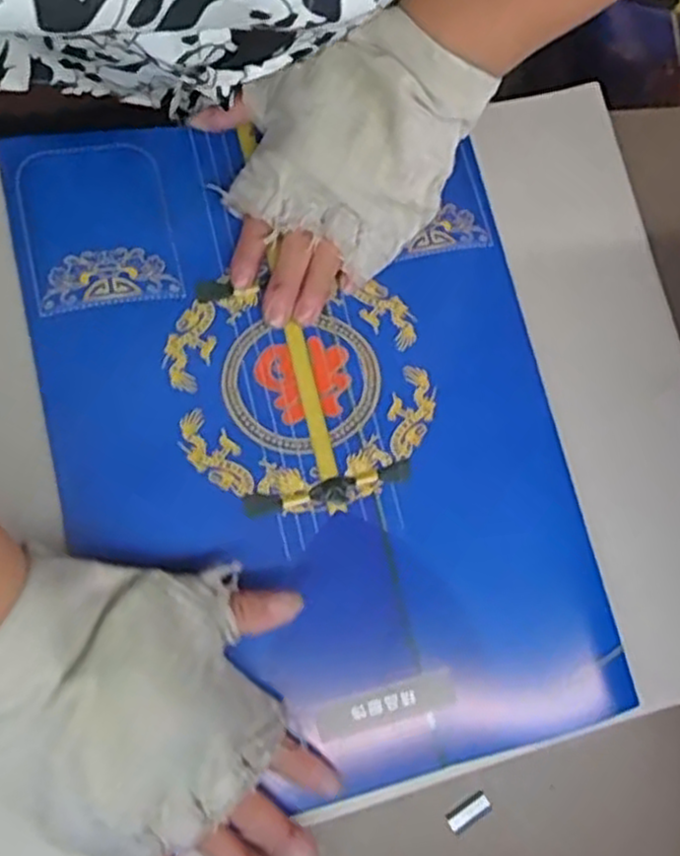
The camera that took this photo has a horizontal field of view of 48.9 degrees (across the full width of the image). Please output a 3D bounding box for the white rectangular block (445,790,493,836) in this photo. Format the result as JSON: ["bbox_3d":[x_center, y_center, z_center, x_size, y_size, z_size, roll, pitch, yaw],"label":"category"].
[{"bbox_3d":[0.069,0.207,0.401,0.026,0.009,0.011,-32,78,-9],"label":"white rectangular block"}]

